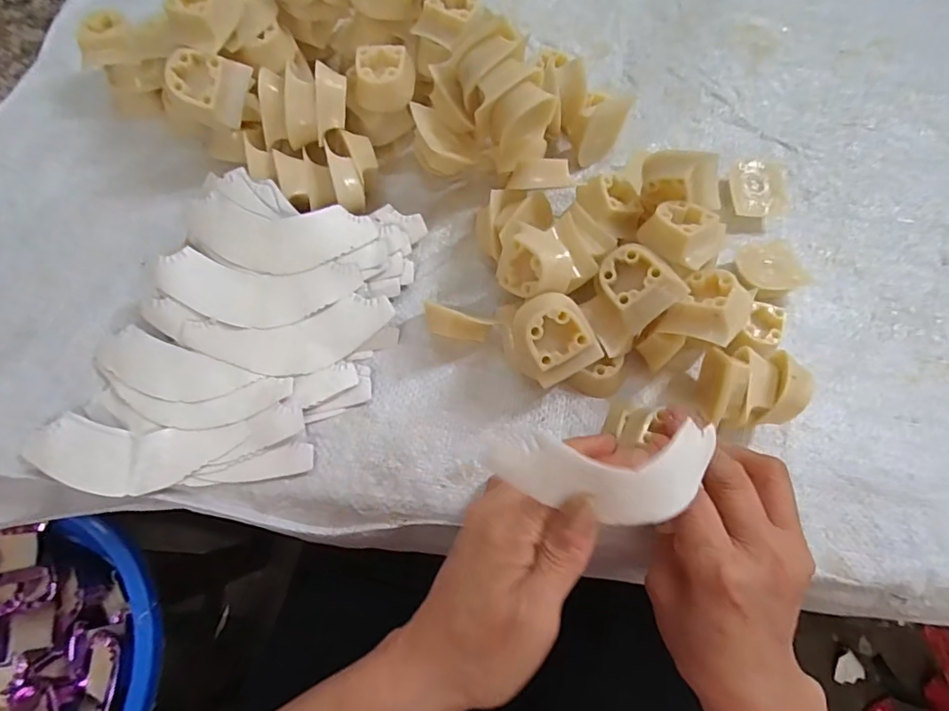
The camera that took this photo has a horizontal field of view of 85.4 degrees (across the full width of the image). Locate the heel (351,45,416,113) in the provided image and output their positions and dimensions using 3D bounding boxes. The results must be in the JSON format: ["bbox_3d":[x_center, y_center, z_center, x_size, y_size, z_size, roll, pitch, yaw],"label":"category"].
[{"bbox_3d":[-0.057,-0.175,0.326,0.035,0.021,0.033,13,71,2],"label":"heel"}]

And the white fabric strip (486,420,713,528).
[{"bbox_3d":[0.057,0.048,0.212,0.106,0.017,0.040,8,69,-18],"label":"white fabric strip"}]

